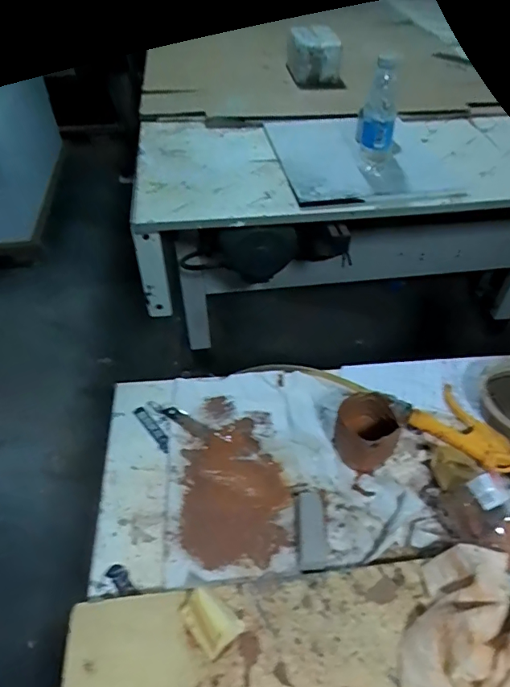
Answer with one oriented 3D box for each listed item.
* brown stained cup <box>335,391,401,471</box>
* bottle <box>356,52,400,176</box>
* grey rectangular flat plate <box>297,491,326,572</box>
[{"bbox_3d":[0.123,0.097,0.524,0.064,0.066,0.070,-1,47,1],"label":"brown stained cup"},{"bbox_3d":[0.235,-0.426,0.912,0.069,0.211,0.059,10,48,10],"label":"bottle"},{"bbox_3d":[0.055,0.182,0.468,0.026,0.010,0.079,0,47,2],"label":"grey rectangular flat plate"}]

